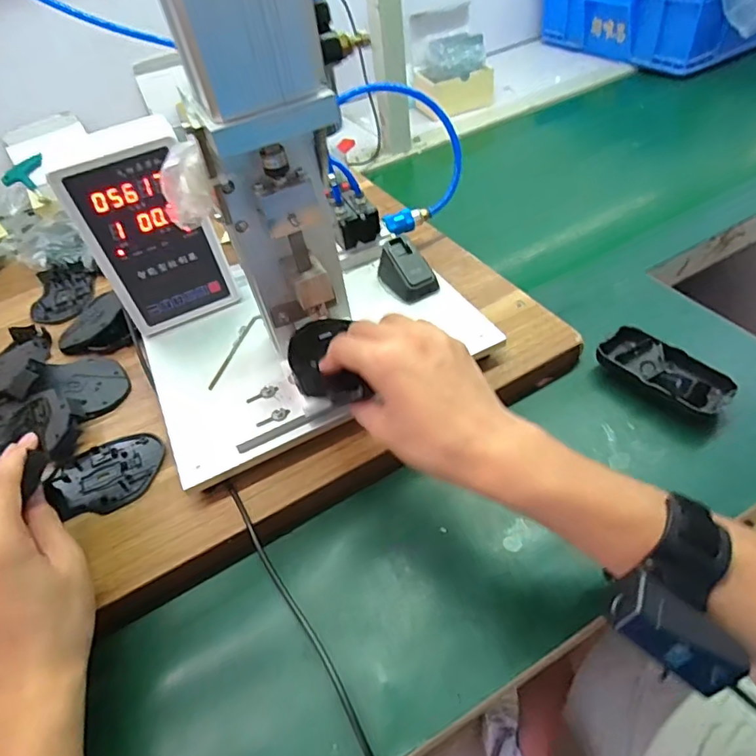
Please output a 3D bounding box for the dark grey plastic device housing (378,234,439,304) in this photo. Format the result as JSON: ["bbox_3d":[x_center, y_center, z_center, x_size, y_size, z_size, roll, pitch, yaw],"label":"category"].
[{"bbox_3d":[0.027,-0.113,0.527,0.038,0.037,0.064,-28,50,-15],"label":"dark grey plastic device housing"}]

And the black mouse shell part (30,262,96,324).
[{"bbox_3d":[-0.395,-0.107,0.652,0.069,0.014,0.115,-16,48,-5],"label":"black mouse shell part"}]

